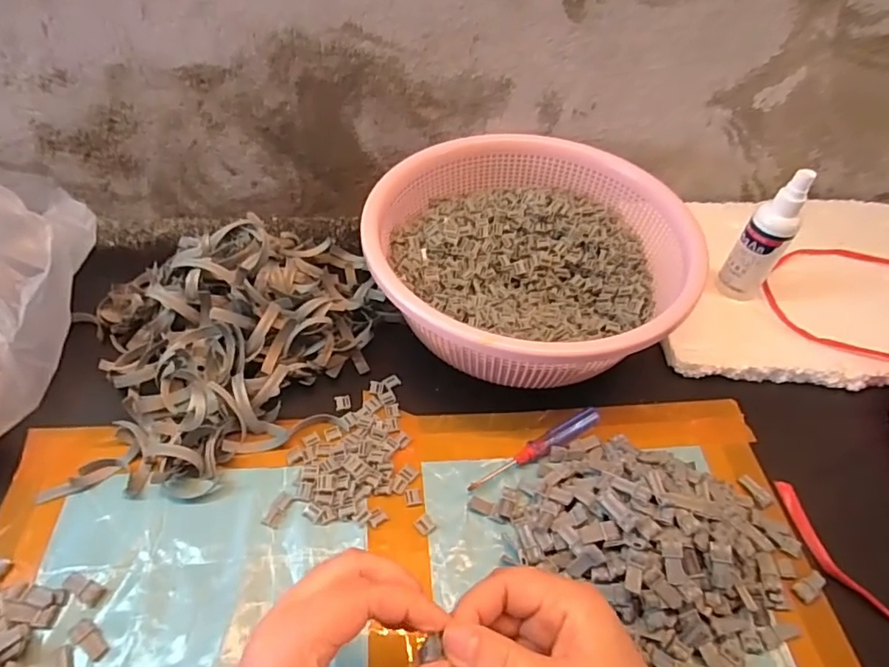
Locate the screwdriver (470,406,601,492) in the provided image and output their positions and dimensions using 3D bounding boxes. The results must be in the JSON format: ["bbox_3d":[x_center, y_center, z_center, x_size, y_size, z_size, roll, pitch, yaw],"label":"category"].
[{"bbox_3d":[0.071,0.088,0.421,0.121,0.009,0.013,-23,55,-22],"label":"screwdriver"}]

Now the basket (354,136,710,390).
[{"bbox_3d":[0.072,-0.051,0.479,0.255,0.107,0.253,2,49,-3],"label":"basket"}]

